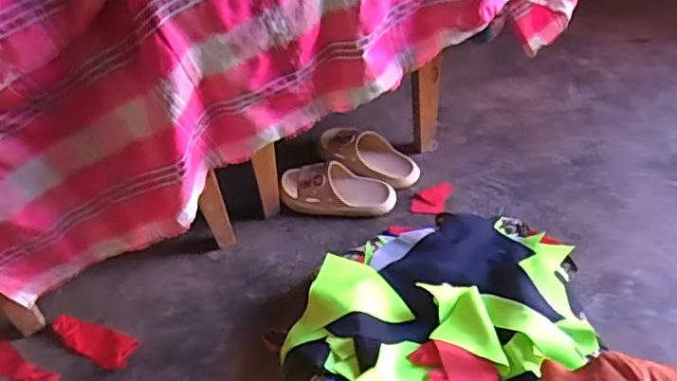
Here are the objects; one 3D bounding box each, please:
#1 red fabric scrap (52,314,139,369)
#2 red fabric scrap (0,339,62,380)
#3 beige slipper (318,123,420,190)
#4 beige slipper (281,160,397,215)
[{"bbox_3d":[-0.401,0.241,0.974,0.155,0.006,0.055,17,50,20],"label":"red fabric scrap"},{"bbox_3d":[-0.507,0.281,0.948,0.143,0.004,0.046,20,51,22],"label":"red fabric scrap"},{"bbox_3d":[0.059,-0.071,1.197,0.211,0.055,0.097,12,49,16],"label":"beige slipper"},{"bbox_3d":[-0.002,-0.006,1.136,0.216,0.062,0.101,-2,46,3],"label":"beige slipper"}]

